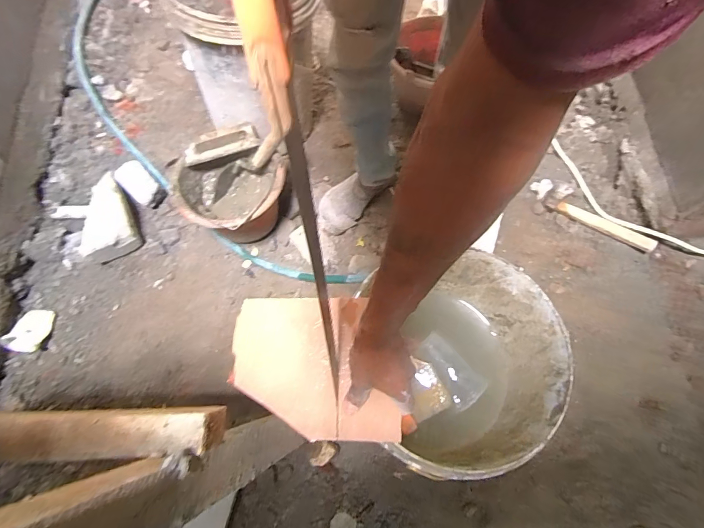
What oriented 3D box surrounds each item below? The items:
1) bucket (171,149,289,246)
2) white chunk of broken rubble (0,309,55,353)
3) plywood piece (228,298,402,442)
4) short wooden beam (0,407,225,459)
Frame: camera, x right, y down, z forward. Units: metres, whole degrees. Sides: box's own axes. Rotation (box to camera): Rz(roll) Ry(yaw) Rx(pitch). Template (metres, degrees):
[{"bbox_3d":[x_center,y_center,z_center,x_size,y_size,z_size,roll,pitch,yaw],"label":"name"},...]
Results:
[{"bbox_3d":[-0.271,-0.137,0.886,0.222,0.199,0.208,-10,68,-4],"label":"bucket"},{"bbox_3d":[-0.733,0.150,0.856,0.067,0.042,0.099,10,68,4],"label":"white chunk of broken rubble"},{"bbox_3d":[-0.051,0.129,0.483,0.212,0.010,0.173,-2,72,9],"label":"plywood piece"},{"bbox_3d":[-0.400,0.173,0.374,0.525,0.050,0.047,-1,68,0],"label":"short wooden beam"}]

